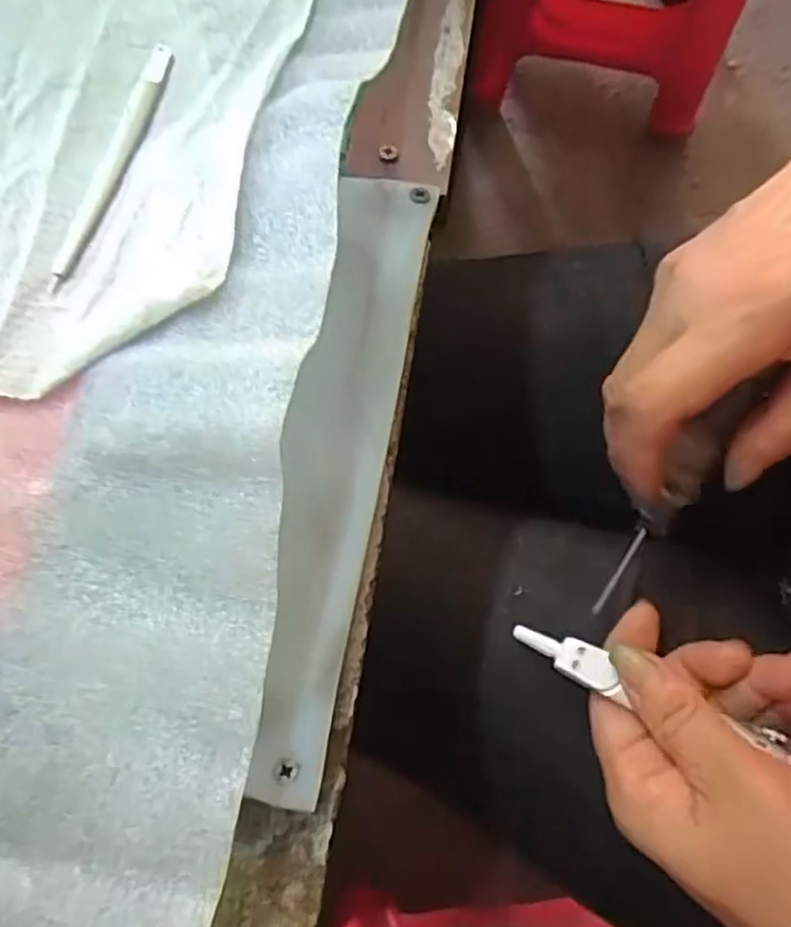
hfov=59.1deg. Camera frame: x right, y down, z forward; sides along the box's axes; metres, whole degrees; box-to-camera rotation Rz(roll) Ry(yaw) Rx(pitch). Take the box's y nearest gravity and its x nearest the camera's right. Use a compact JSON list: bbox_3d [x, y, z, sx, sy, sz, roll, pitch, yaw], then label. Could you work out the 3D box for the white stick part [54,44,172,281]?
[{"bbox_3d":[-0.100,-0.110,0.250,0.009,0.004,0.103,12,71,1],"label":"white stick part"}]

